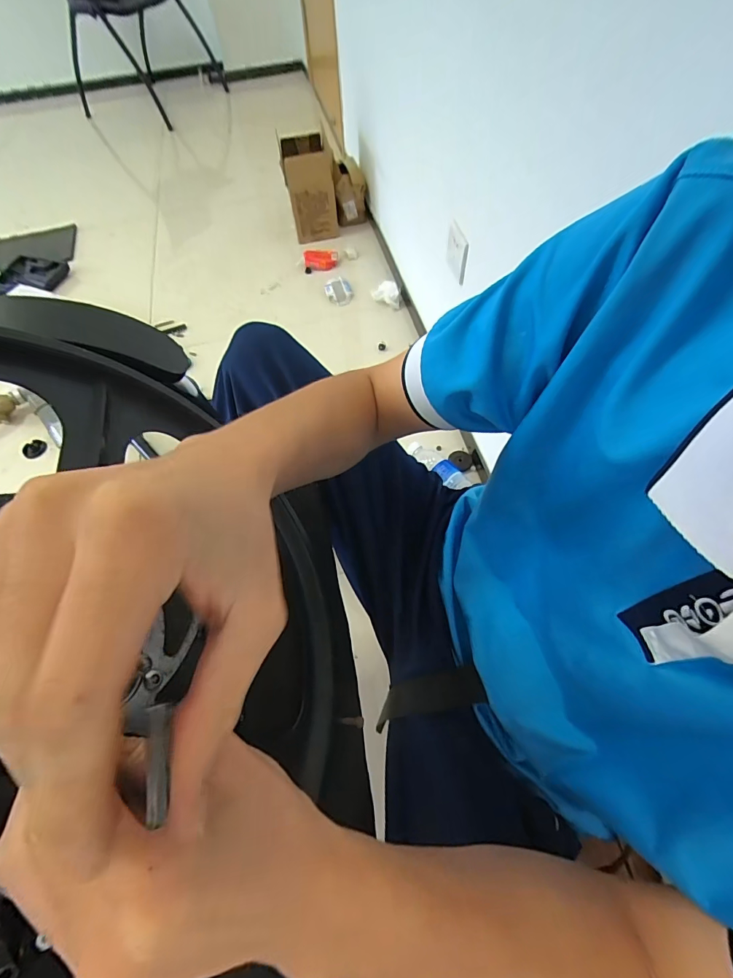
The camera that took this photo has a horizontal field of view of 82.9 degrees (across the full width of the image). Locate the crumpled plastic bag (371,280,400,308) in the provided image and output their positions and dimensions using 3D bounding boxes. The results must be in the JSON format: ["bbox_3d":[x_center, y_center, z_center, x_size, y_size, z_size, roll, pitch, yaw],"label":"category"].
[{"bbox_3d":[0.059,-0.588,1.257,0.084,0.047,0.083,-7,59,-1],"label":"crumpled plastic bag"}]

